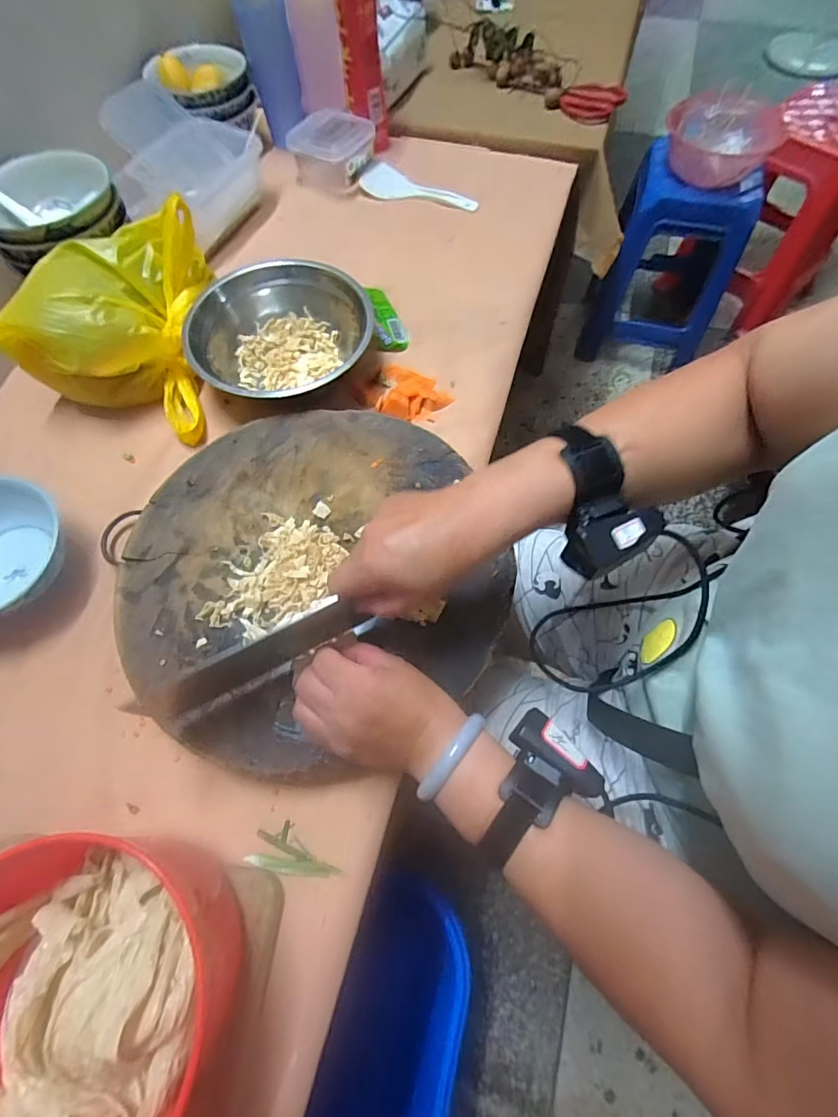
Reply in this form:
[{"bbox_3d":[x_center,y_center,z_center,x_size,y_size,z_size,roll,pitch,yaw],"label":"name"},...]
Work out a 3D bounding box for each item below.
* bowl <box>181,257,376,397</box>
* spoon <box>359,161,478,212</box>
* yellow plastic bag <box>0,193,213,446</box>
[{"bbox_3d":[-0.156,-0.253,0.548,0.174,0.078,0.200,13,68,6],"label":"bowl"},{"bbox_3d":[0.003,-0.565,0.716,0.180,0.021,0.045,18,68,8],"label":"spoon"},{"bbox_3d":[-0.343,-0.265,0.528,0.177,0.115,0.230,-1,67,0],"label":"yellow plastic bag"}]

